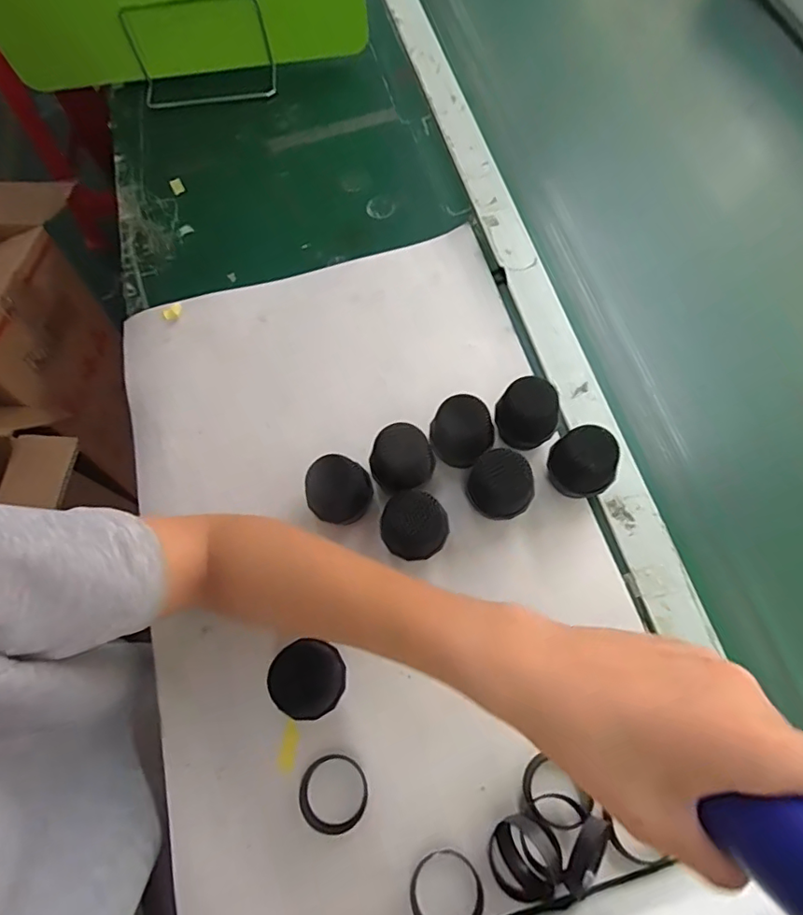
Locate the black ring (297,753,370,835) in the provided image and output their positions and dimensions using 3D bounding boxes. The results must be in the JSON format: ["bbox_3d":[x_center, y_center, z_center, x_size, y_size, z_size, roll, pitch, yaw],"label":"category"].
[{"bbox_3d":[-0.044,0.219,0.344,0.043,0.010,0.046,-1,67,3],"label":"black ring"}]

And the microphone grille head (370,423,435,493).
[{"bbox_3d":[0.002,0.007,0.400,0.044,0.060,0.041,6,68,5],"label":"microphone grille head"}]

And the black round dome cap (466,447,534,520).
[{"bbox_3d":[0.070,0.023,0.390,0.042,0.051,0.043,-1,67,3],"label":"black round dome cap"}]

